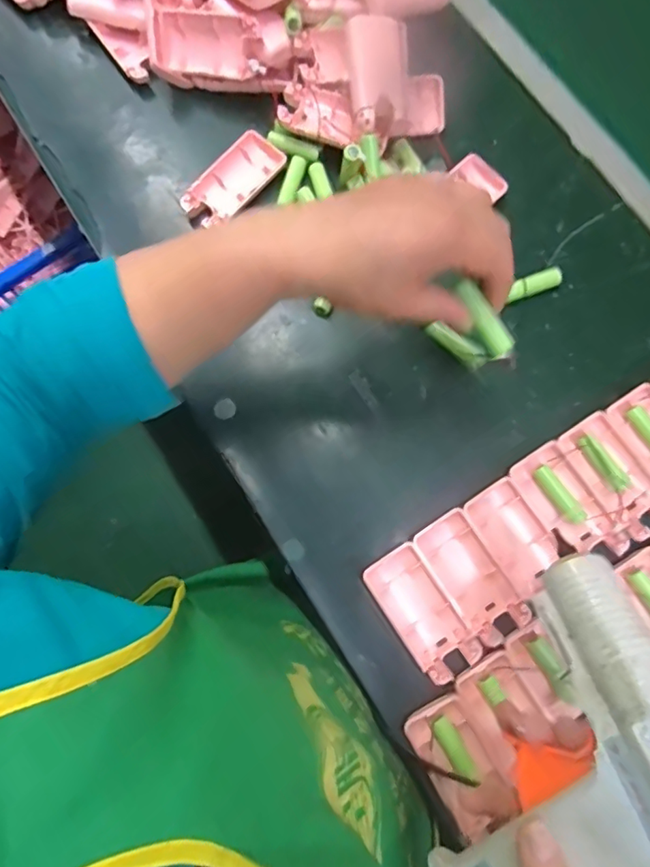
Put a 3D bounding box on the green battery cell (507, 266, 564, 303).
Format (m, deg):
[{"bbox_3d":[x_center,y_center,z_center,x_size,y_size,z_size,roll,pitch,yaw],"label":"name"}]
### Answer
[{"bbox_3d":[0.172,-0.123,0.435,0.048,0.014,0.015,-18,79,-2],"label":"green battery cell"}]

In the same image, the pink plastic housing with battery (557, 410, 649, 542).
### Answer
[{"bbox_3d":[0.221,0.032,0.396,0.052,0.015,0.093,-31,80,-5],"label":"pink plastic housing with battery"}]

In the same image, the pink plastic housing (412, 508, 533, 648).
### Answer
[{"bbox_3d":[0.108,0.107,0.388,0.046,0.017,0.094,-32,80,-5],"label":"pink plastic housing"}]

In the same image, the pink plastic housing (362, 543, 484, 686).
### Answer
[{"bbox_3d":[0.070,0.132,0.385,0.044,0.015,0.094,-34,80,-5],"label":"pink plastic housing"}]

